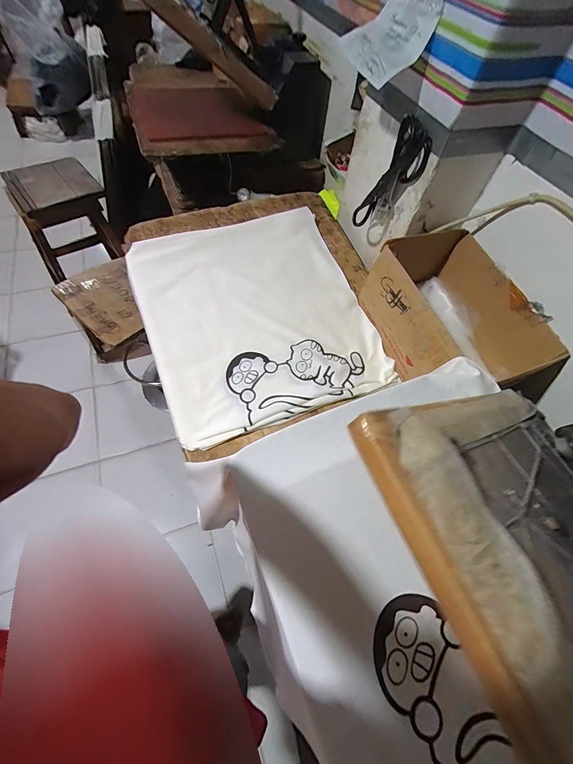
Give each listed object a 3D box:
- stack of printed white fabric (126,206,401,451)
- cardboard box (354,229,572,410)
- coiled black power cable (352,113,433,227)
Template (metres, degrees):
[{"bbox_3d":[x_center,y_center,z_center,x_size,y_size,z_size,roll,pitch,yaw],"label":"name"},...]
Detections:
[{"bbox_3d":[-0.075,-0.182,0.792,0.514,0.023,0.576,-17,69,-13],"label":"stack of printed white fabric"},{"bbox_3d":[0.373,-0.130,0.733,0.255,0.187,0.390,-14,62,-13],"label":"cardboard box"},{"bbox_3d":[0.229,-0.448,0.708,0.082,0.231,0.060,20,63,-15],"label":"coiled black power cable"}]

